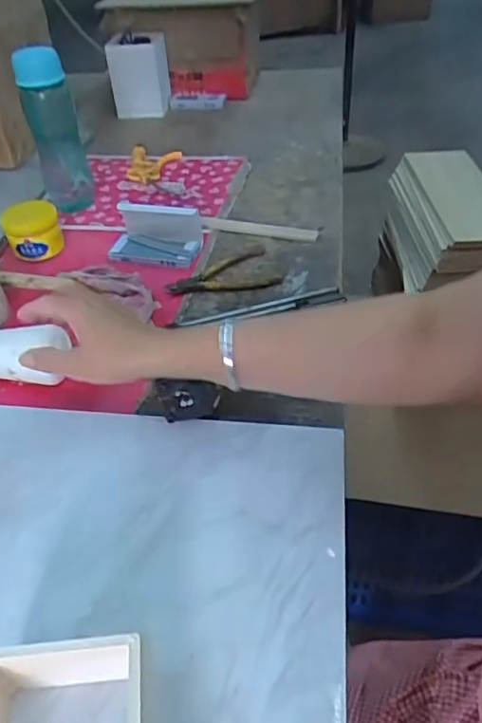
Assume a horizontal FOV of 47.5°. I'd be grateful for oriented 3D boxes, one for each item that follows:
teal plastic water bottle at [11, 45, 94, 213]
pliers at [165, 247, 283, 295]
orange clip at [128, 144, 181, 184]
[{"bbox_3d":[-0.311,-0.383,0.919,0.077,0.244,0.082,-12,43,-9],"label":"teal plastic water bottle"},{"bbox_3d":[-0.028,-0.120,0.746,0.148,0.012,0.105,-12,42,-9],"label":"pliers"},{"bbox_3d":[-0.179,-0.374,1.042,0.104,0.023,0.116,11,44,15],"label":"orange clip"}]

